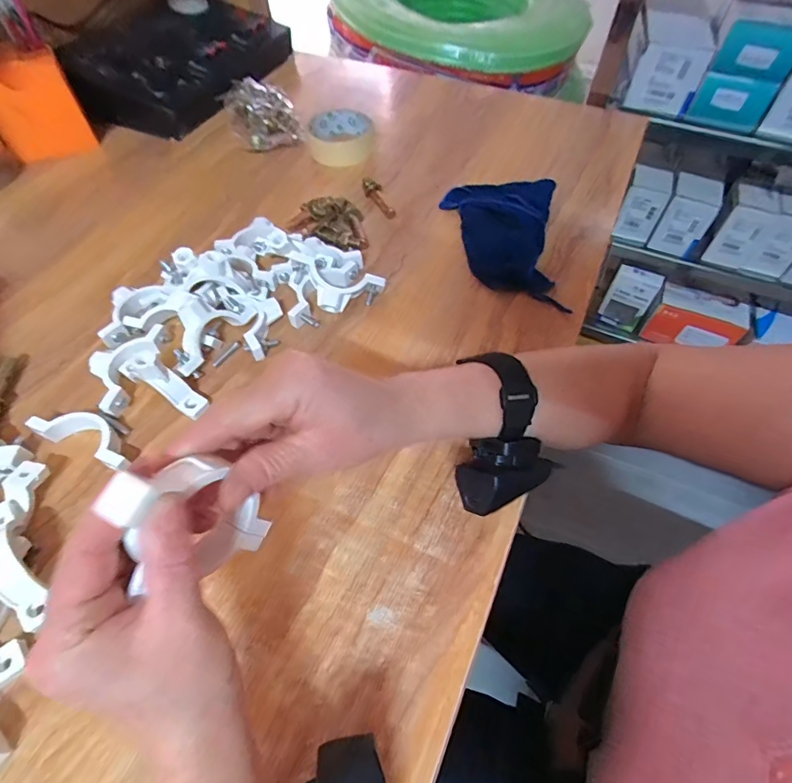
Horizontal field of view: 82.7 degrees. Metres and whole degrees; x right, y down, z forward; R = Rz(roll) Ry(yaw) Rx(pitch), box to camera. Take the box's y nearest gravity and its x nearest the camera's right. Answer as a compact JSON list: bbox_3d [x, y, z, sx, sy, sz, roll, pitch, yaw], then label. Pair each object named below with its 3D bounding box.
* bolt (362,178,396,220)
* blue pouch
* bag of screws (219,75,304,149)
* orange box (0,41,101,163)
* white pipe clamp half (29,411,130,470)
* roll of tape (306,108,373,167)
[{"bbox_3d":[-0.020,-0.221,0.513,0.016,0.017,0.060,-21,58,-13],"label":"bolt"},{"bbox_3d":[0.110,-0.165,0.471,0.116,0.028,0.171,6,56,4],"label":"blue pouch"},{"bbox_3d":[-0.176,-0.368,0.589,0.088,0.032,0.121,-15,57,-9],"label":"bag of screws"},{"bbox_3d":[-0.453,-0.362,0.569,0.099,0.102,0.064,-21,58,-13],"label":"orange box"},{"bbox_3d":[-0.231,0.035,0.342,0.090,0.020,0.028,19,58,13],"label":"white pipe clamp half"},{"bbox_3d":[-0.070,-0.331,0.584,0.082,0.028,0.092,-4,56,-2],"label":"roll of tape"}]

